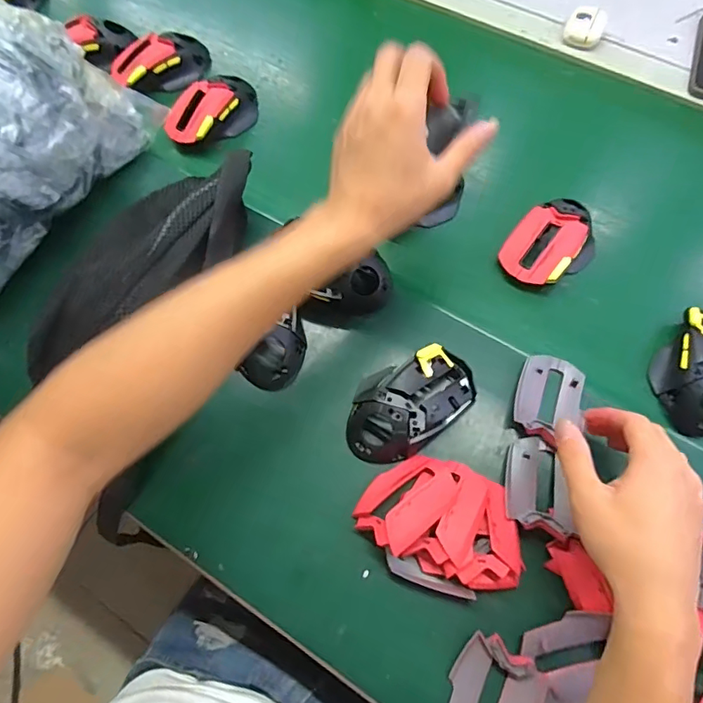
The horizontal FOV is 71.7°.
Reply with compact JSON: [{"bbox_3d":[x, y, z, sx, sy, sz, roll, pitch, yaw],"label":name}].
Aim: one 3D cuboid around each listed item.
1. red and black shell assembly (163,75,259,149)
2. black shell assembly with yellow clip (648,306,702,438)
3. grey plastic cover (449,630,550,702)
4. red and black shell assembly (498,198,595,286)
[{"bbox_3d":[-0.156,-0.273,0.556,0.061,0.039,0.111,38,72,16],"label":"red and black shell assembly"},{"bbox_3d":[0.309,0.014,0.428,0.068,0.037,0.117,26,69,12],"label":"black shell assembly with yellow clip"},{"bbox_3d":[0.099,0.248,0.340,0.061,0.013,0.077,26,69,12],"label":"grey plastic cover"},{"bbox_3d":[0.195,-0.104,0.480,0.076,0.040,0.100,39,72,17],"label":"red and black shell assembly"}]

